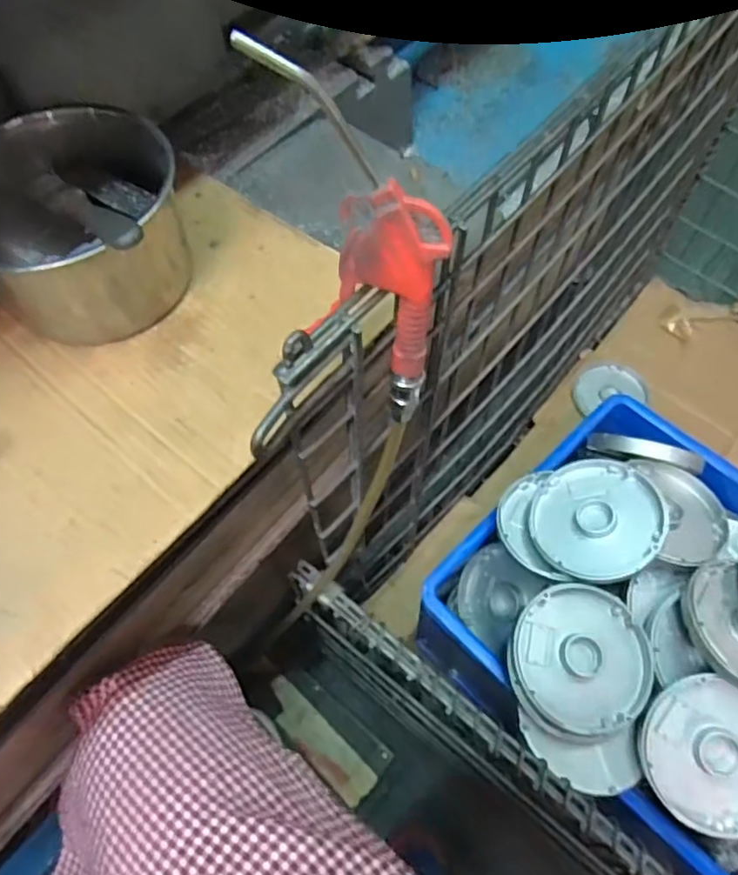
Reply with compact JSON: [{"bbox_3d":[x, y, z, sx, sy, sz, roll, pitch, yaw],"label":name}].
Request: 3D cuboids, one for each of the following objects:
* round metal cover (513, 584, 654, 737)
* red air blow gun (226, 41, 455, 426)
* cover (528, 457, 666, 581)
[{"bbox_3d":[0.217,0.225,0.621,0.136,0.021,0.137,-1,62,1],"label":"round metal cover"},{"bbox_3d":[-0.008,-0.093,0.333,0.099,0.206,0.031,11,62,6],"label":"red air blow gun"},{"bbox_3d":[0.251,0.088,0.672,0.136,0.009,0.141,-15,51,19],"label":"cover"}]

